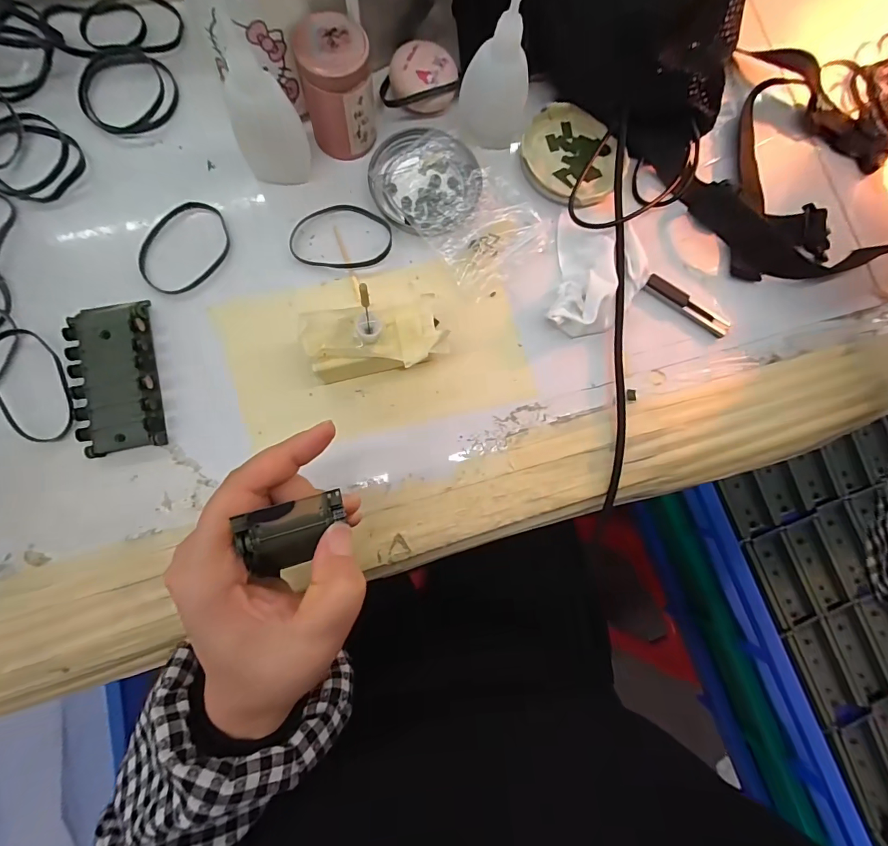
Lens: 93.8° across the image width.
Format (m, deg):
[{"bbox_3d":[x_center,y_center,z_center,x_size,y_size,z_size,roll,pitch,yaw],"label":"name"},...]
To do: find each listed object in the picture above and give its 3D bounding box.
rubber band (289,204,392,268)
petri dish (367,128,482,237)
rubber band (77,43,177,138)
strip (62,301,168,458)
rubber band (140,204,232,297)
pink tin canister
[{"bbox_3d":[-0.072,-0.132,0.292,0.070,0.004,0.047,-2,82,-6],"label":"rubber band"},{"bbox_3d":[-0.014,-0.172,0.298,0.079,0.011,0.076,1,82,-5],"label":"petri dish"},{"bbox_3d":[-0.226,-0.233,0.289,0.068,0.004,0.062,31,80,-1],"label":"rubber band"},{"bbox_3d":[-0.206,-0.029,0.259,0.045,0.016,0.093,-12,83,-7],"label":"strip"},{"bbox_3d":[-0.177,-0.120,0.283,0.052,0.004,0.069,31,80,0],"label":"rubber band"},{"bbox_3d":[-0.069,-0.219,0.271,0.042,0.063,0.046,-8,83,-7],"label":"pink tin canister"}]

